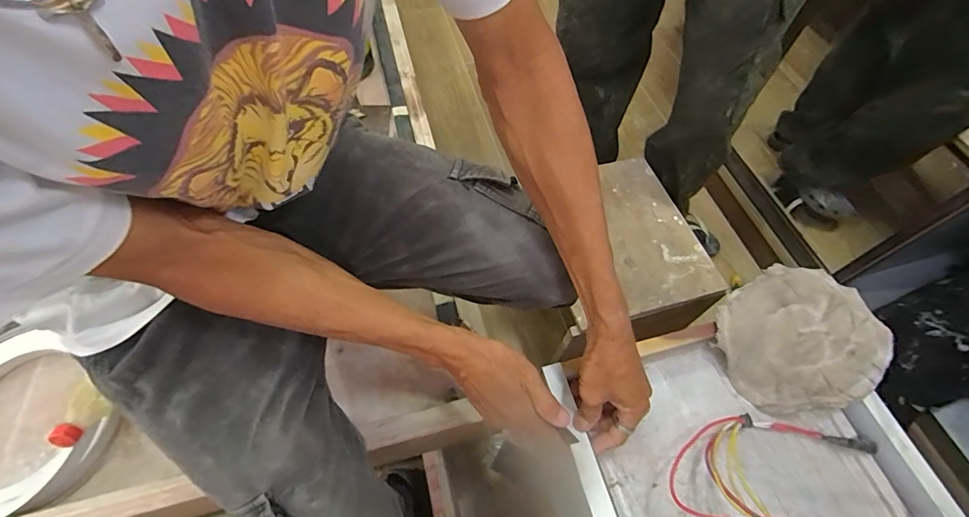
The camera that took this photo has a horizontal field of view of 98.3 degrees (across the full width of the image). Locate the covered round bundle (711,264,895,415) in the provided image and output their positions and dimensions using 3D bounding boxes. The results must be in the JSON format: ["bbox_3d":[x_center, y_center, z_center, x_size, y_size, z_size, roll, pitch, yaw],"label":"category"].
[{"bbox_3d":[0.370,0.095,0.498,0.168,0.053,0.157,0,60,-1],"label":"covered round bundle"}]

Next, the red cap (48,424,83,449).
[{"bbox_3d":[-0.518,0.219,0.517,0.023,0.020,0.026,7,60,3],"label":"red cap"}]

